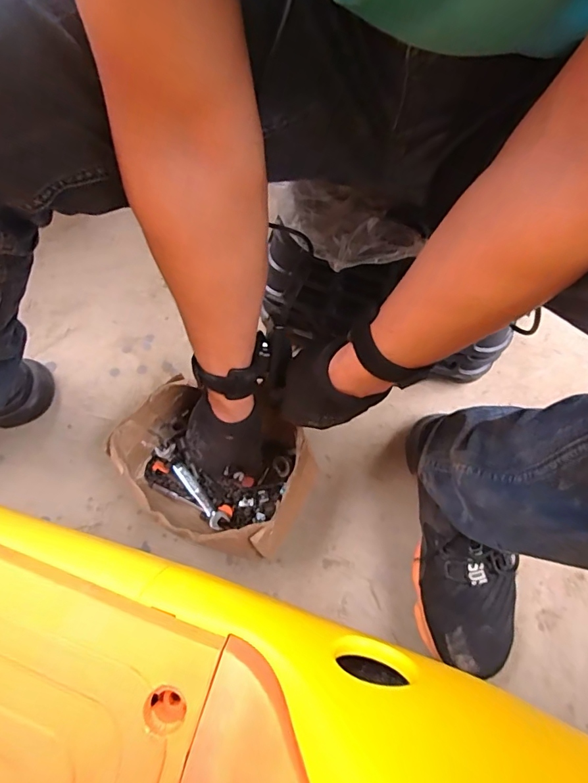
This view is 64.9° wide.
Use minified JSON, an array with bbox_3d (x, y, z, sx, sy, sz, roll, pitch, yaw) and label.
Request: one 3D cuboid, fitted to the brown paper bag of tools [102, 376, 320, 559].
[{"bbox_3d":[-0.091,0.080,0.520,0.195,0.096,0.154,23,73,9],"label":"brown paper bag of tools"}]

